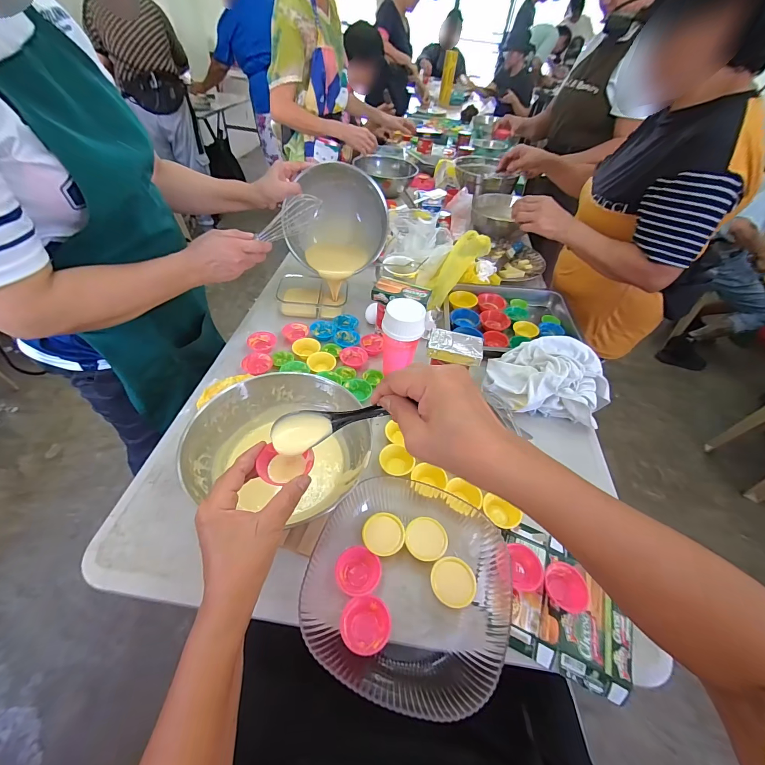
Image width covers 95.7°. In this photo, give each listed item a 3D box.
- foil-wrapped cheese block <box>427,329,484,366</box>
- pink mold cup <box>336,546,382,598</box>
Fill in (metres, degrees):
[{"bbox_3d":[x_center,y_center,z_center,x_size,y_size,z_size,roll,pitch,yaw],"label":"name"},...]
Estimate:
[{"bbox_3d":[0.129,-0.063,0.615,0.093,0.025,0.063,14,49,6],"label":"foil-wrapped cheese block"},{"bbox_3d":[-0.031,0.241,0.440,0.055,0.024,0.055,3,48,-4],"label":"pink mold cup"}]

